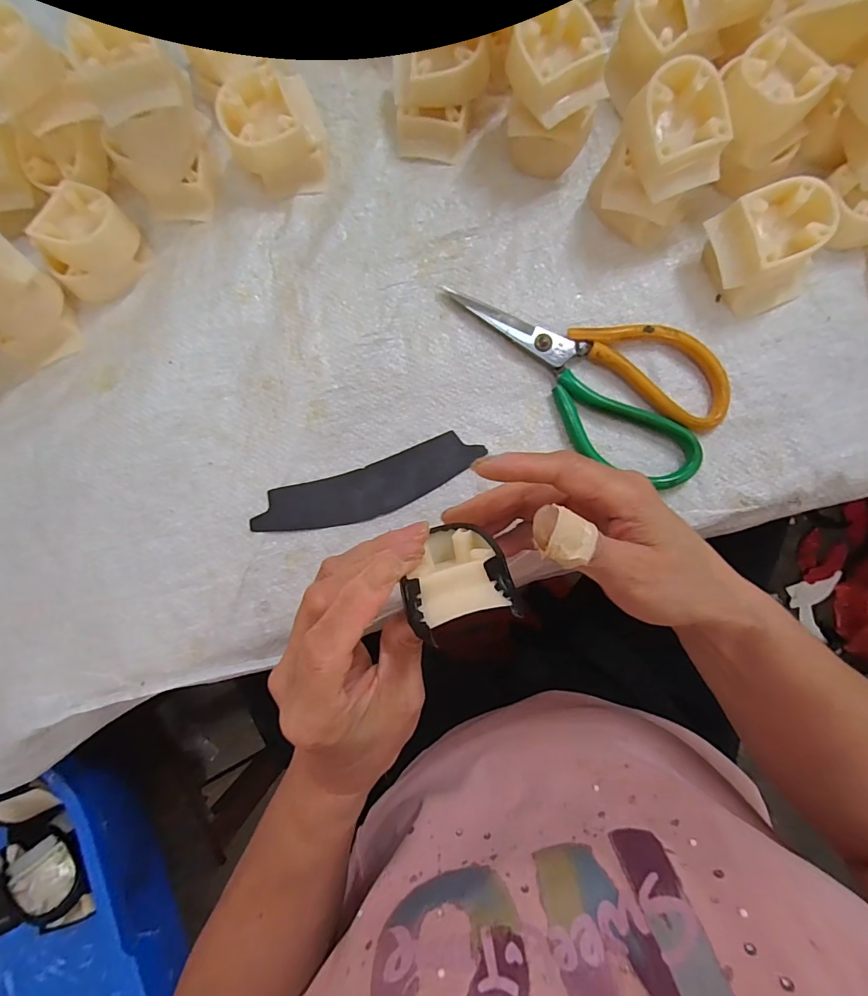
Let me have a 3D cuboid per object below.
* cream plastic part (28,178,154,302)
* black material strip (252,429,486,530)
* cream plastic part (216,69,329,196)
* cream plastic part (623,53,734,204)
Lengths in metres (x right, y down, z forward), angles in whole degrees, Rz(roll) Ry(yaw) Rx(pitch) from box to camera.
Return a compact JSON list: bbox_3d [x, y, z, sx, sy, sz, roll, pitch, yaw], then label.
[{"bbox_3d":[-0.230,-0.169,0.291,0.048,0.032,0.060,36,87,5],"label":"cream plastic part"},{"bbox_3d":[-0.043,-0.006,0.290,0.151,0.004,0.036,-19,84,1],"label":"black material strip"},{"bbox_3d":[-0.107,-0.245,0.297,0.064,0.038,0.056,-11,84,1],"label":"cream plastic part"},{"bbox_3d":[0.139,-0.212,0.259,0.047,0.034,0.060,-23,111,2],"label":"cream plastic part"}]

